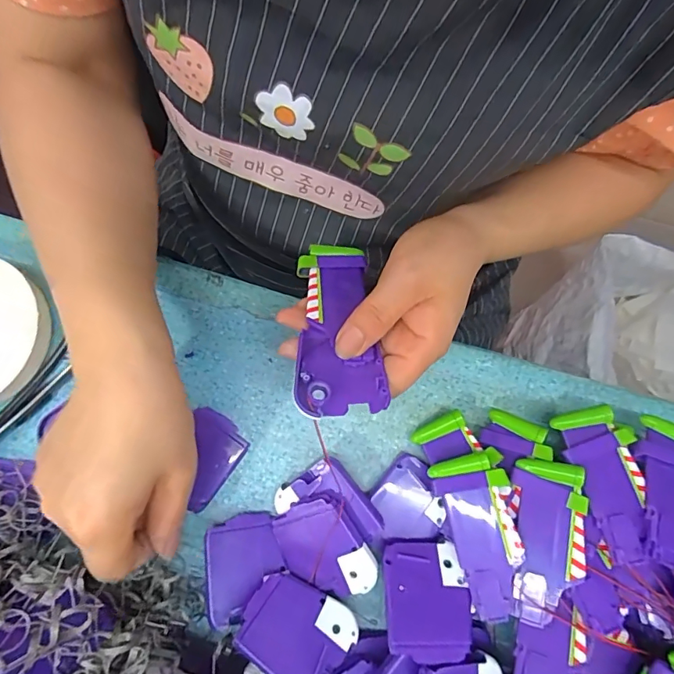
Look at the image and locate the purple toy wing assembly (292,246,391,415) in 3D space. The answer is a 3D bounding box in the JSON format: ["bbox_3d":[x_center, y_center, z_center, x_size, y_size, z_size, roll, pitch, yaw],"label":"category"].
[{"bbox_3d":[0.002,-0.007,0.283,0.051,0.010,0.118,2,58,-1],"label":"purple toy wing assembly"}]

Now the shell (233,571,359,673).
[{"bbox_3d":[-0.024,0.171,0.271,0.061,0.006,0.049,32,55,11],"label":"shell"}]

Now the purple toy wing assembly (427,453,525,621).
[{"bbox_3d":[0.089,0.116,0.278,0.042,0.008,0.087,-21,71,9],"label":"purple toy wing assembly"}]

